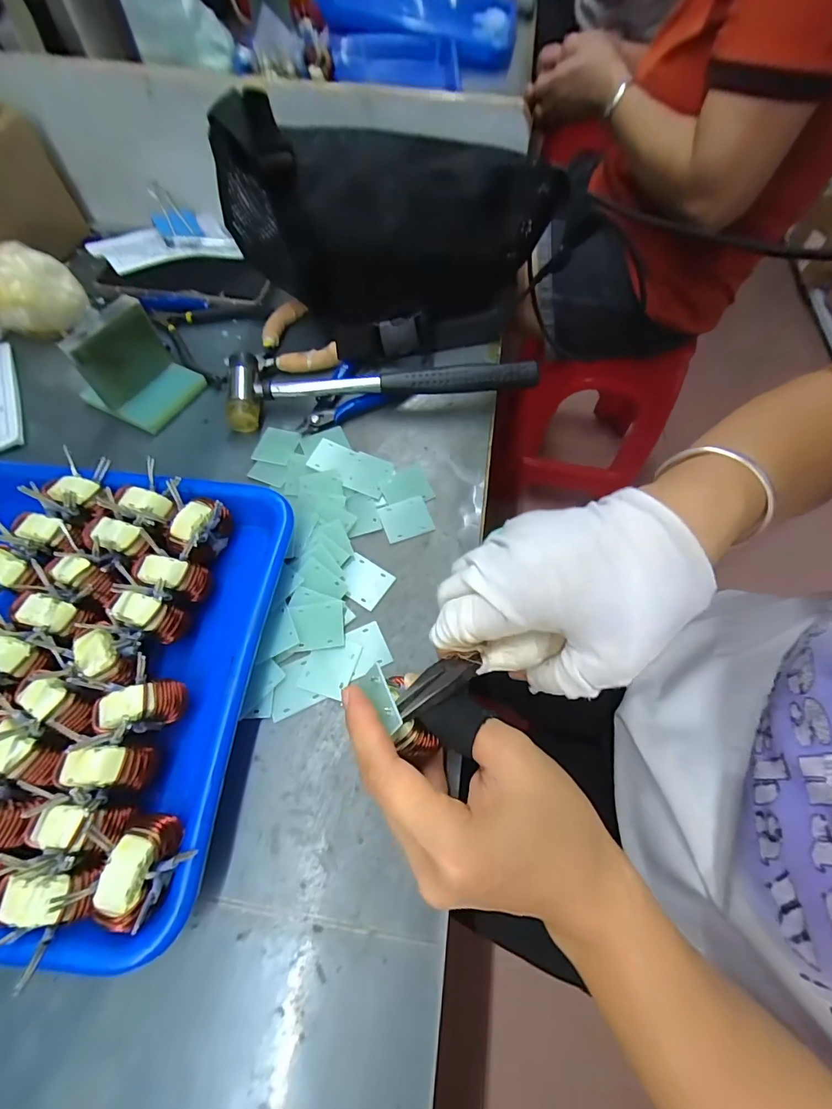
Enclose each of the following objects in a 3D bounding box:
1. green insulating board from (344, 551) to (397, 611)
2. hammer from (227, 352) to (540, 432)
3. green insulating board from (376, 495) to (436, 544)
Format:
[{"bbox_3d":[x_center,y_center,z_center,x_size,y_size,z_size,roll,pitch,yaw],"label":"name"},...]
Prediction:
[{"bbox_3d":[-0.034,0.018,0.294,0.032,0.004,0.028,31,66,14],"label":"green insulating board"},{"bbox_3d":[-0.027,-0.144,0.361,0.245,0.031,0.051,-9,63,-5],"label":"hammer"},{"bbox_3d":[-0.007,-0.026,0.316,0.035,0.004,0.031,-17,64,-9],"label":"green insulating board"}]

